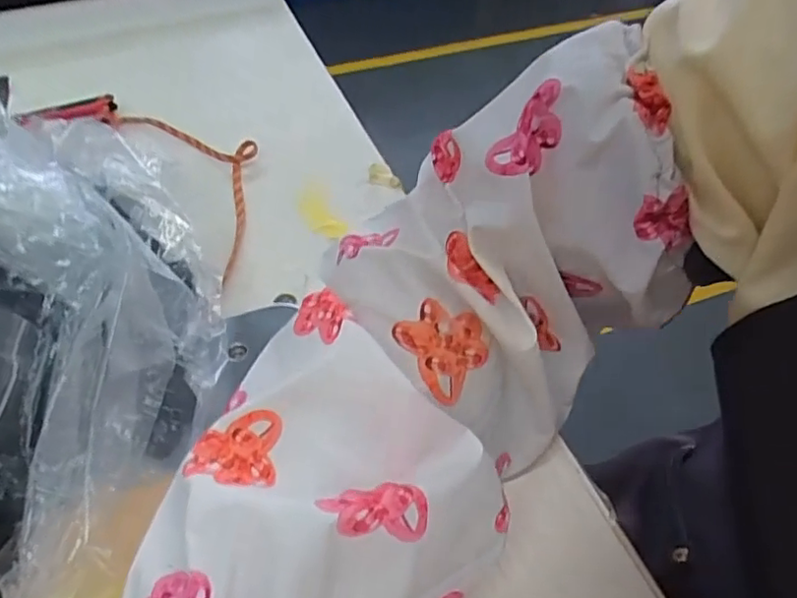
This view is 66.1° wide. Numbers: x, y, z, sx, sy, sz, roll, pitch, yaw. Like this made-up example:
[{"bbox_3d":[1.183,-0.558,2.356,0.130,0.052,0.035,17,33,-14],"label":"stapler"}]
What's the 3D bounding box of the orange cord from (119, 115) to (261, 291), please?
[{"bbox_3d":[-0.113,-0.078,0.373,0.061,0.013,0.170,-26,53,-24],"label":"orange cord"}]

